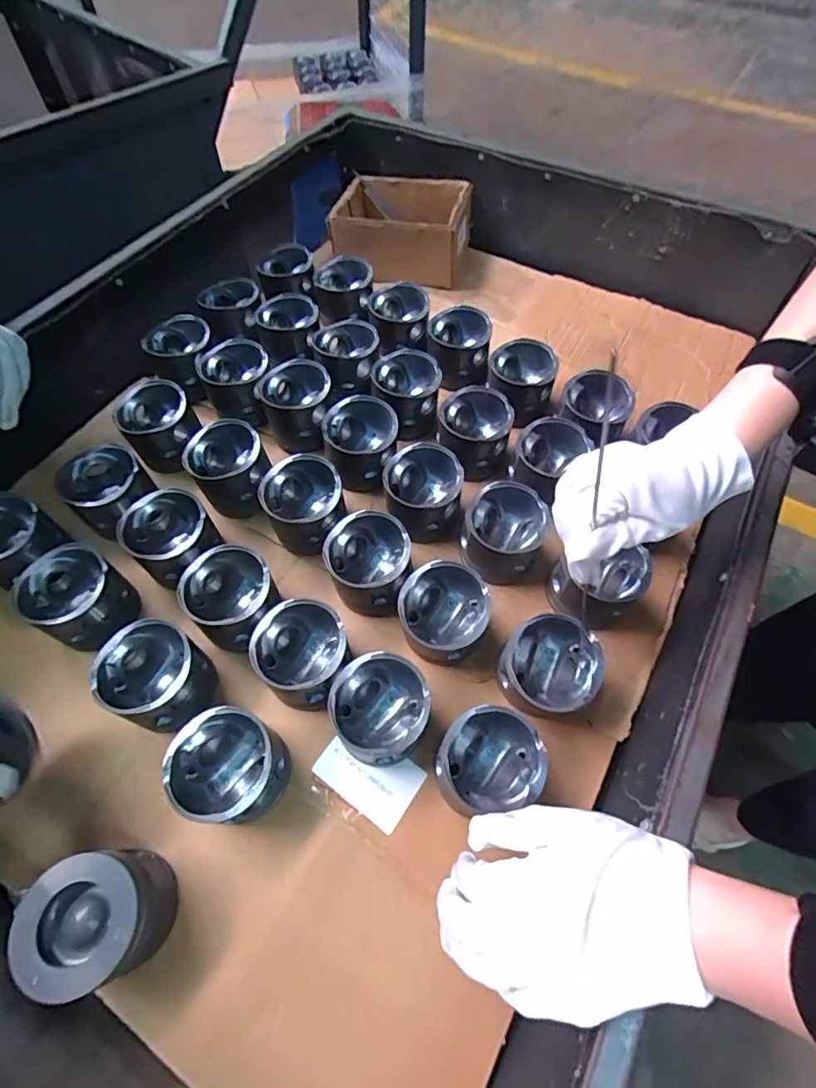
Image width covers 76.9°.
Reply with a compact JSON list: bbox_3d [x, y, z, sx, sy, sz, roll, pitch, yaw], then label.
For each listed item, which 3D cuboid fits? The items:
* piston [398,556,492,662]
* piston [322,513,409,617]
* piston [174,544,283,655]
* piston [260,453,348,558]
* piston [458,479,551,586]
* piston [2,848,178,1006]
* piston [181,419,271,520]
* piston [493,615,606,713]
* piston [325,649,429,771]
[{"bbox_3d":[0.035,0.071,0.506,0.081,0.077,0.082,0,59,0],"label":"piston"},{"bbox_3d":[-0.041,0.020,0.531,0.081,0.072,0.085,0,59,0],"label":"piston"},{"bbox_3d":[-0.176,0.056,0.518,0.082,0.069,0.084,0,59,0],"label":"piston"},{"bbox_3d":[-0.113,-0.041,0.567,0.081,0.074,0.083,0,59,0],"label":"piston"},{"bbox_3d":[0.103,-0.010,0.553,0.082,0.074,0.086,0,59,0],"label":"piston"},{"bbox_3d":[-0.229,0.279,0.389,0.089,0.073,0.086,0,59,0],"label":"piston"},{"bbox_3d":[-0.205,-0.086,0.596,0.082,0.072,0.089,0,59,0],"label":"piston"},{"bbox_3d":[0.131,0.116,0.483,0.087,0.087,0.083,0,59,0],"label":"piston"},{"bbox_3d":[-0.024,0.152,0.465,0.083,0.074,0.087,0,59,0],"label":"piston"}]

